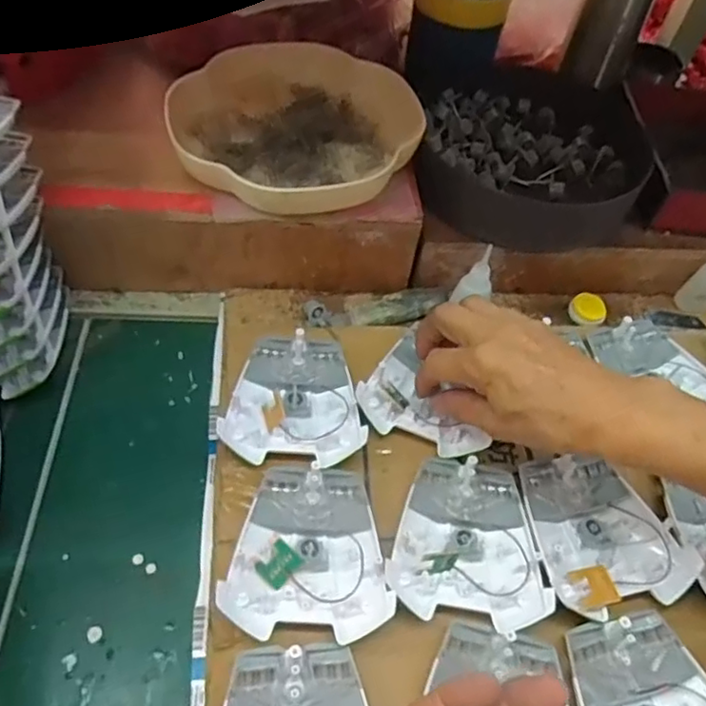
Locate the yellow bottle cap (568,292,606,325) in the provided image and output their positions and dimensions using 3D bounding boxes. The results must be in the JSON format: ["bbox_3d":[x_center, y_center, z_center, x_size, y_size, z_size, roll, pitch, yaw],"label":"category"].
[{"bbox_3d":[0.211,-0.039,0.546,0.031,0.008,0.031,-21,82,-3],"label":"yellow bottle cap"}]

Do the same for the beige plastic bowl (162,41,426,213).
[{"bbox_3d":[-0.048,-0.182,0.503,0.197,0.053,0.183,19,54,6],"label":"beige plastic bowl"}]

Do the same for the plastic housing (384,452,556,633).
[{"bbox_3d":[0.070,0.121,0.399,0.098,0.018,0.112,-3,55,-10],"label":"plastic housing"}]

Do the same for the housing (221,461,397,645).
[{"bbox_3d":[-0.028,0.125,0.391,0.096,0.026,0.108,4,54,-5],"label":"housing"}]

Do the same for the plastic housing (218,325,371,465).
[{"bbox_3d":[-0.048,0.037,0.455,0.098,0.026,0.108,-7,56,-13],"label":"plastic housing"}]

